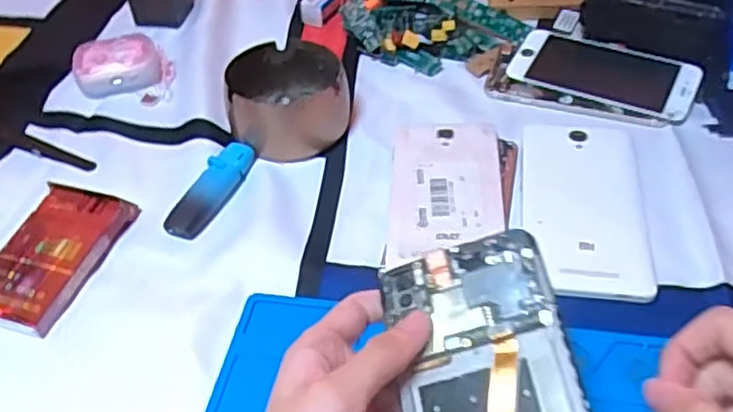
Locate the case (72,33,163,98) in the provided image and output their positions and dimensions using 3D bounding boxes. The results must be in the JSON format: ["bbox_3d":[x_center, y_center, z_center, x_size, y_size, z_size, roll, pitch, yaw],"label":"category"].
[{"bbox_3d":[-0.202,-0.113,0.579,0.065,0.028,0.047,-18,46,-14],"label":"case"}]

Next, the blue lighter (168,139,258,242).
[{"bbox_3d":[-0.103,-0.012,0.478,0.029,0.009,0.085,11,46,15],"label":"blue lighter"}]

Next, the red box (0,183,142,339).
[{"bbox_3d":[-0.193,0.030,0.436,0.058,0.017,0.102,11,46,15],"label":"red box"}]

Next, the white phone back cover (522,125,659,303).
[{"bbox_3d":[0.138,-0.004,0.452,0.073,0.005,0.148,4,45,8],"label":"white phone back cover"}]

